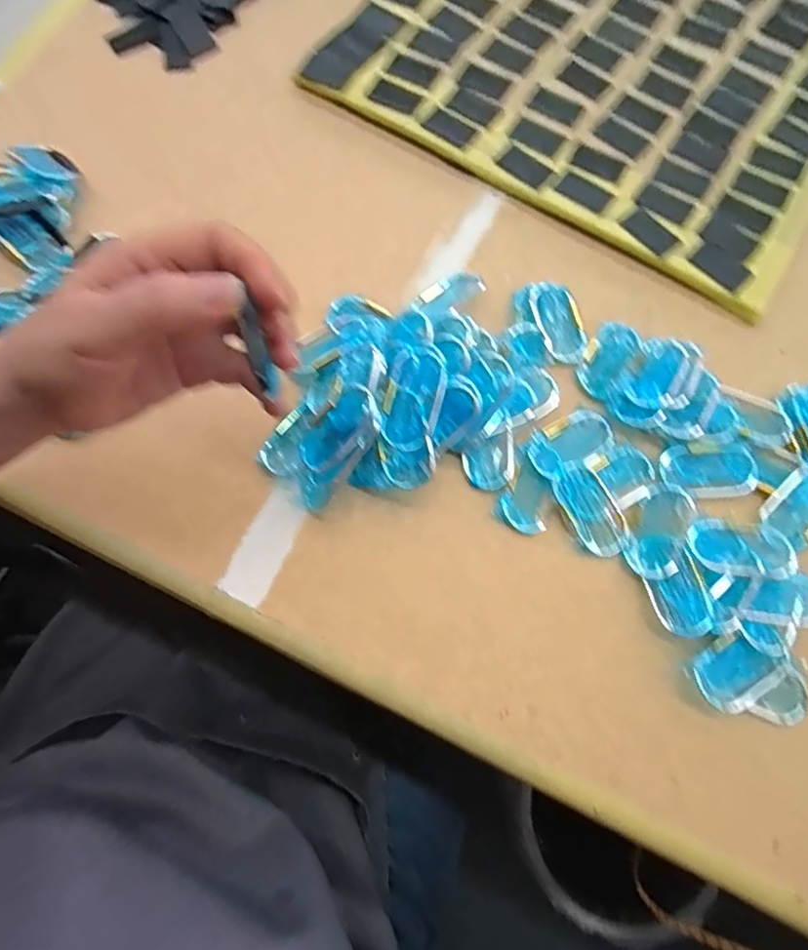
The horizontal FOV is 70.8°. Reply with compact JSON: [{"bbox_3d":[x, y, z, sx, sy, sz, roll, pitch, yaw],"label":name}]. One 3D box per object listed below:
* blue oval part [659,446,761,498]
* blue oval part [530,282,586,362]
[{"bbox_3d":[0.191,-0.002,0.355,0.058,0.007,0.031,1,74,0],"label":"blue oval part"},{"bbox_3d":[0.106,-0.105,0.387,0.032,0.004,0.061,-13,74,-4],"label":"blue oval part"}]

